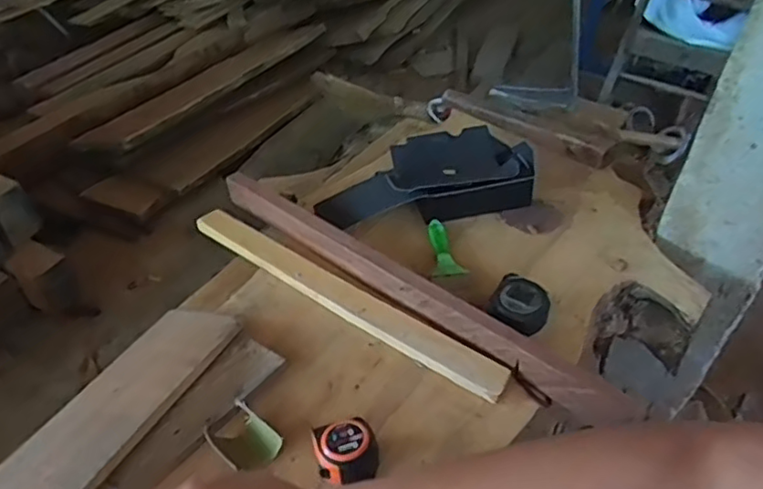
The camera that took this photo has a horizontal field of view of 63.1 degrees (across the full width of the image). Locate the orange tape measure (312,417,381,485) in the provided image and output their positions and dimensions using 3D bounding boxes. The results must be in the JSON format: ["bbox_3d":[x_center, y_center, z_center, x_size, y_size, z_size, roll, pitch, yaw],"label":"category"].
[{"bbox_3d":[-0.036,0.223,0.664,0.069,0.046,0.062,-7,42,-10],"label":"orange tape measure"}]

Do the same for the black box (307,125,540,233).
[{"bbox_3d":[0.072,-0.107,1.057,0.365,0.106,0.156,-12,41,5],"label":"black box"}]

